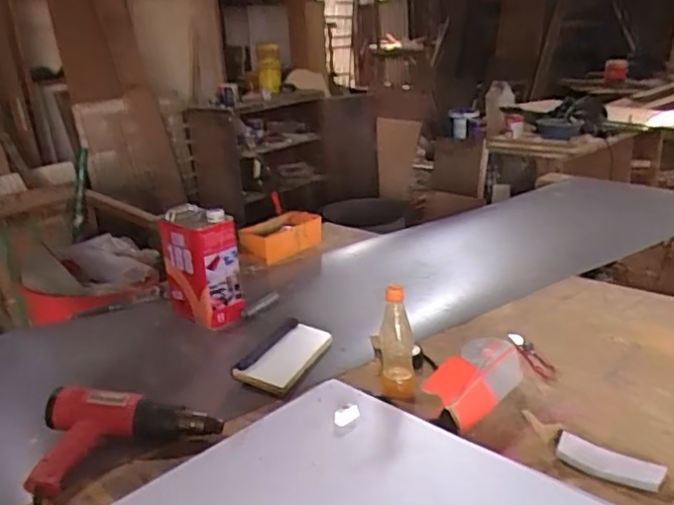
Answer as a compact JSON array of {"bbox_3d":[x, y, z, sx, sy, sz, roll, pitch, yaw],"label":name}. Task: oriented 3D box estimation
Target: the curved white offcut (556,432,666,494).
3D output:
[{"bbox_3d":[0.387,0.302,0.890,0.138,0.025,0.049,12,26,34],"label":"curved white offcut"}]

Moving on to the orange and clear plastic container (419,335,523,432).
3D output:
[{"bbox_3d":[0.229,0.220,1.040,0.082,0.099,0.199,17,29,42],"label":"orange and clear plastic container"}]

